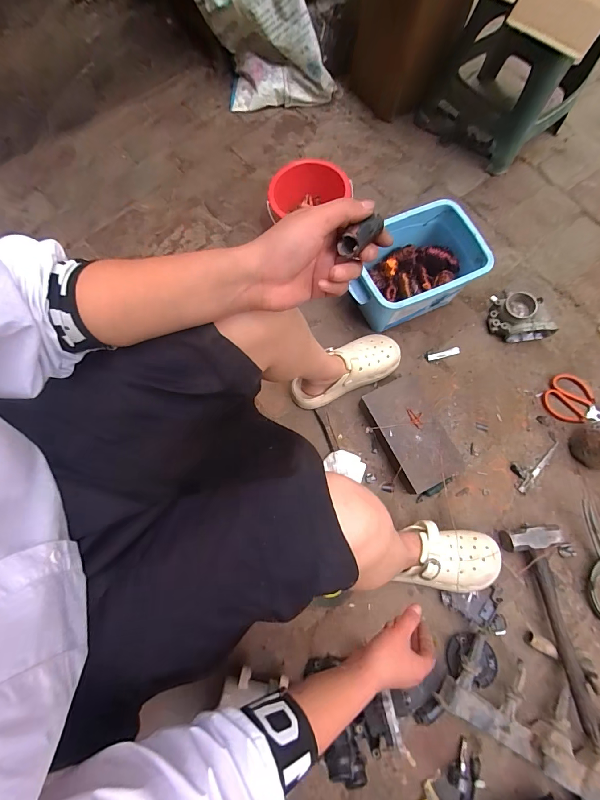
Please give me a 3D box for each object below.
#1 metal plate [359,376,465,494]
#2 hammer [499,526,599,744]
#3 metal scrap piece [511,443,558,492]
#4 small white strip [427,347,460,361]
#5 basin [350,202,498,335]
[{"bbox_3d":[0.229,0.073,0.736,0.122,0.067,0.216,-26,76,-6],"label":"metal plate"},{"bbox_3d":[0.488,0.398,0.641,0.119,0.056,0.328,-12,75,-3],"label":"hammer"},{"bbox_3d":[0.494,0.130,0.746,0.053,0.012,0.136,43,79,11],"label":"metal scrap piece"},{"bbox_3d":[0.336,-0.108,0.821,0.076,0.008,0.017,-11,75,-2],"label":"small white strip"},{"bbox_3d":[0.236,-0.279,0.785,0.285,0.157,0.191,-19,75,-4],"label":"basin"}]

